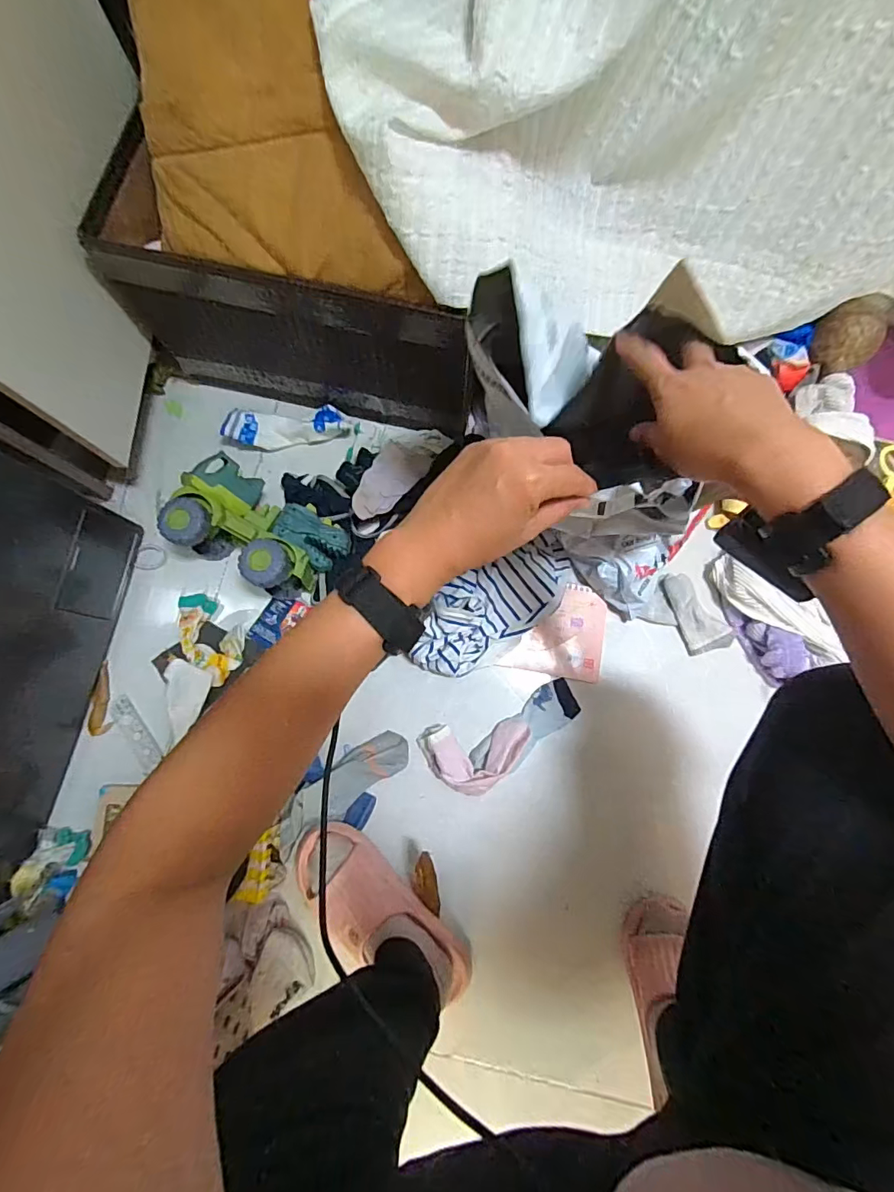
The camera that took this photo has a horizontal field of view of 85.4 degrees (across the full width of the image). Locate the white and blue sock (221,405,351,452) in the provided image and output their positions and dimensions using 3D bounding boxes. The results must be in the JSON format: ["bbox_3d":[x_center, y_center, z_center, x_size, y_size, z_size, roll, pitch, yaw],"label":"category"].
[{"bbox_3d":[-0.232,-0.245,0.711,0.171,0.033,0.059,1,80,-1],"label":"white and blue sock"}]

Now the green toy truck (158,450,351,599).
[{"bbox_3d":[-0.247,-0.082,0.644,0.213,0.099,0.131,31,80,4],"label":"green toy truck"}]

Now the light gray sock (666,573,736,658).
[{"bbox_3d":[0.348,0.020,0.672,0.063,0.026,0.115,-20,81,-5],"label":"light gray sock"}]

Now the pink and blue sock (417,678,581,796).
[{"bbox_3d":[0.078,0.183,0.631,0.212,0.040,0.094,-23,81,-5],"label":"pink and blue sock"}]

